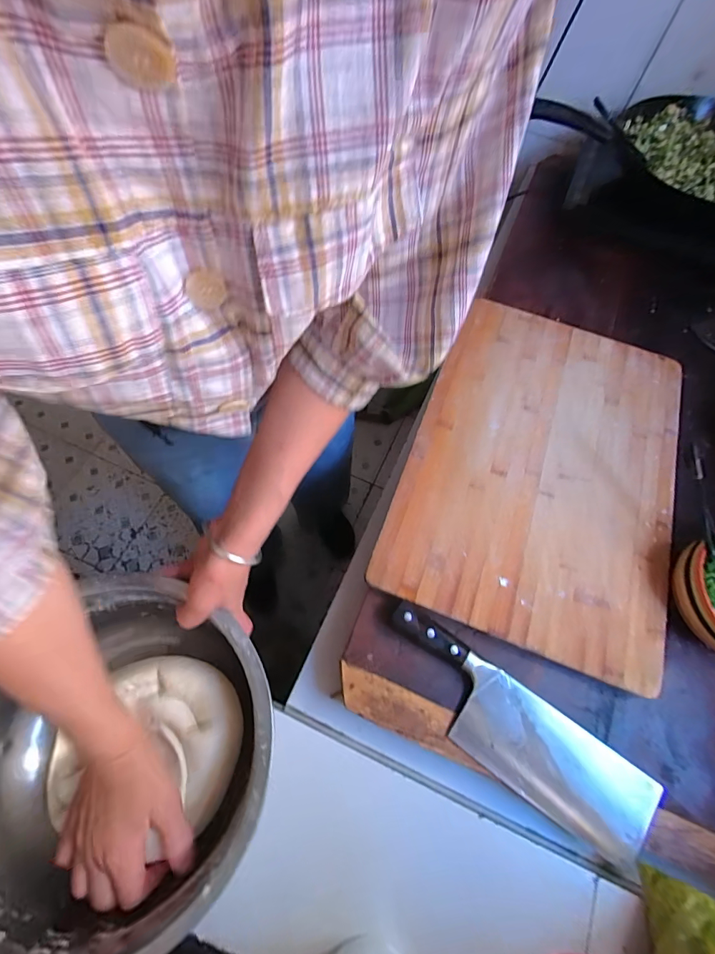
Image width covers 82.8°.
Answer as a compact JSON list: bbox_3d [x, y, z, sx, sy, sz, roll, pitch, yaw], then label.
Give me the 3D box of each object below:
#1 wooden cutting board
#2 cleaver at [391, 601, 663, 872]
[{"bbox_3d":[0.248,-0.027,0.540,0.337,0.028,0.481,19,70,5],"label":"wooden cutting board"},{"bbox_3d":[0.160,0.263,0.423,0.316,0.020,0.087,34,70,11],"label":"cleaver"}]

